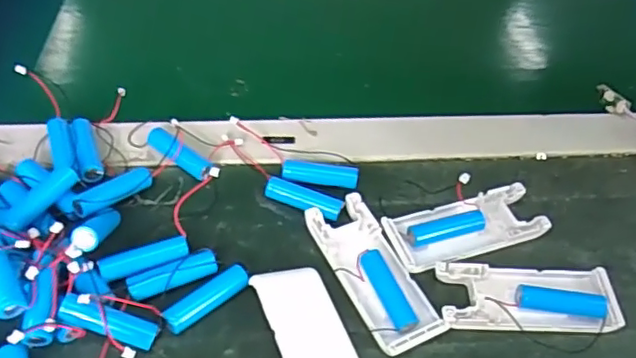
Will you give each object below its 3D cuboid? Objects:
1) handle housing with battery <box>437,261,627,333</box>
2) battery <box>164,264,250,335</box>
[{"bbox_3d":[0.124,0.071,0.351,0.104,0.011,0.041,4,50,-4],"label":"handle housing with battery"},{"bbox_3d":[-0.063,0.067,0.332,0.051,0.013,0.013,-32,60,-29],"label":"battery"}]

